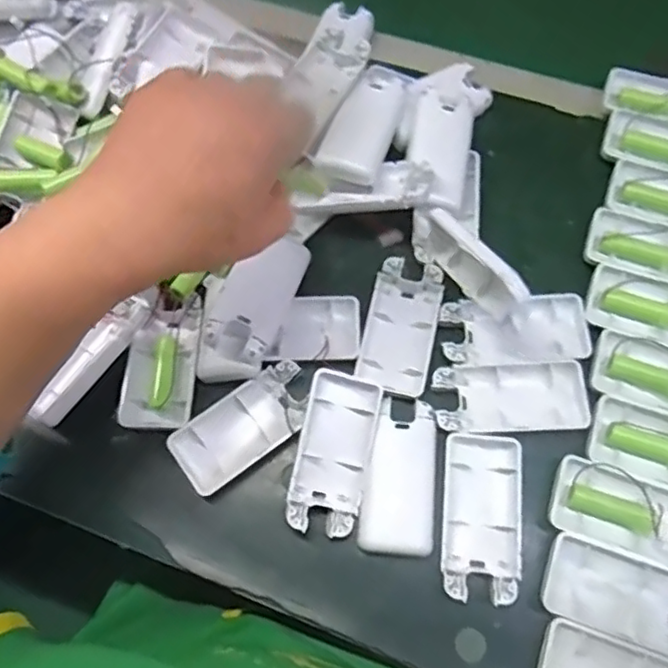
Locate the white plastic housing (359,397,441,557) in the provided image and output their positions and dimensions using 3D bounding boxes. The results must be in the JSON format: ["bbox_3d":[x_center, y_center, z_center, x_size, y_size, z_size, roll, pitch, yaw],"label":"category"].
[{"bbox_3d":[0.041,0.087,0.384,0.044,0.008,0.091,5,71,4],"label":"white plastic housing"}]

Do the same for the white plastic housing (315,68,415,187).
[{"bbox_3d":[0.022,-0.147,0.444,0.043,0.016,0.093,26,76,-3],"label":"white plastic housing"}]

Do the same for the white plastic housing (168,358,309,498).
[{"bbox_3d":[-0.056,0.059,0.399,0.092,0.012,0.045,-36,73,-10],"label":"white plastic housing"}]

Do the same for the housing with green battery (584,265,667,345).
[{"bbox_3d":[0.218,-0.014,0.418,0.093,0.013,0.041,18,72,8],"label":"housing with green battery"}]

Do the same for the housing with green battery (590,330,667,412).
[{"bbox_3d":[0.213,0.030,0.399,0.093,0.014,0.045,19,72,8],"label":"housing with green battery"}]

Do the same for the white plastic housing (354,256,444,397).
[{"bbox_3d":[0.045,-0.003,0.424,0.046,0.023,0.092,12,71,6],"label":"white plastic housing"}]

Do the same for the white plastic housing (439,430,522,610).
[{"bbox_3d":[0.088,0.109,0.377,0.045,0.017,0.094,5,71,4],"label":"white plastic housing"}]

